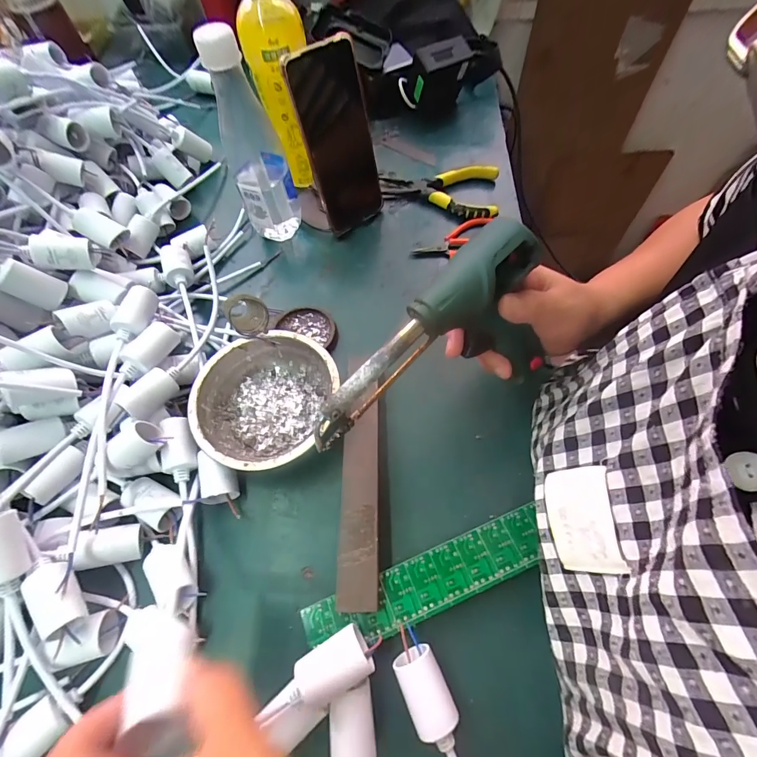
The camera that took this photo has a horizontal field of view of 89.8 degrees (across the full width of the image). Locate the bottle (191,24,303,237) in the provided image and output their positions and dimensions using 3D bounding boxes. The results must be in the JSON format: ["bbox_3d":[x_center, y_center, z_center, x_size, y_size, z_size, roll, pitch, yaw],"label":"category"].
[{"bbox_3d":[-0.129,-0.239,0.393,0.060,0.195,0.070,-19,64,-7],"label":"bottle"}]

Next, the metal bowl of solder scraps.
[{"bbox_3d":[-0.102,0.021,0.346,0.117,0.043,0.125,-1,63,2],"label":"metal bowl of solder scraps"}]

